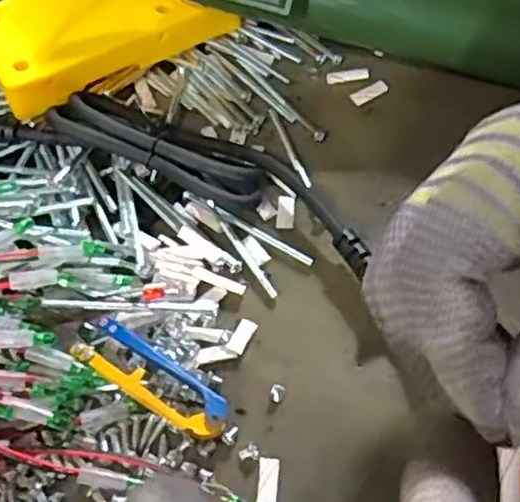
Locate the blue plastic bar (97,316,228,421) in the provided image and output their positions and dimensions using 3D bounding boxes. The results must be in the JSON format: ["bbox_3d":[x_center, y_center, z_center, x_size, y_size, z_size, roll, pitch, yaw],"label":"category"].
[{"bbox_3d":[-0.039,0.046,0.267,0.065,0.011,0.009,33,69,21],"label":"blue plastic bar"}]

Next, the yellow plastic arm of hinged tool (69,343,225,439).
[{"bbox_3d":[-0.045,0.055,0.262,0.067,0.012,0.010,28,67,20],"label":"yellow plastic arm of hinged tool"}]

